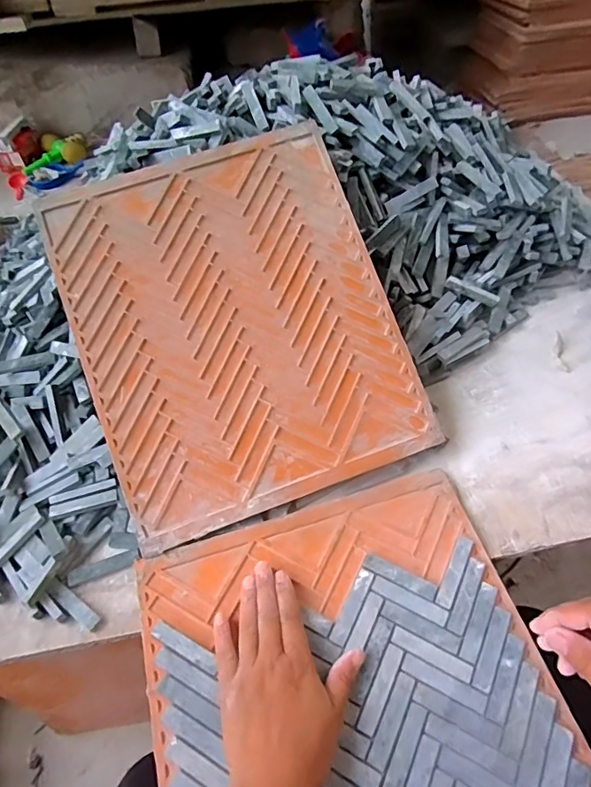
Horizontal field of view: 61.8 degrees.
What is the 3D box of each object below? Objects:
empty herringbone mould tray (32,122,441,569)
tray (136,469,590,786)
[{"bbox_3d":[-0.055,-0.067,0.470,0.287,0.010,0.341,-20,85,-6],"label":"empty herringbone mould tray"},{"bbox_3d":[0.050,0.249,0.357,0.289,0.021,0.349,-16,52,-6],"label":"tray"}]

